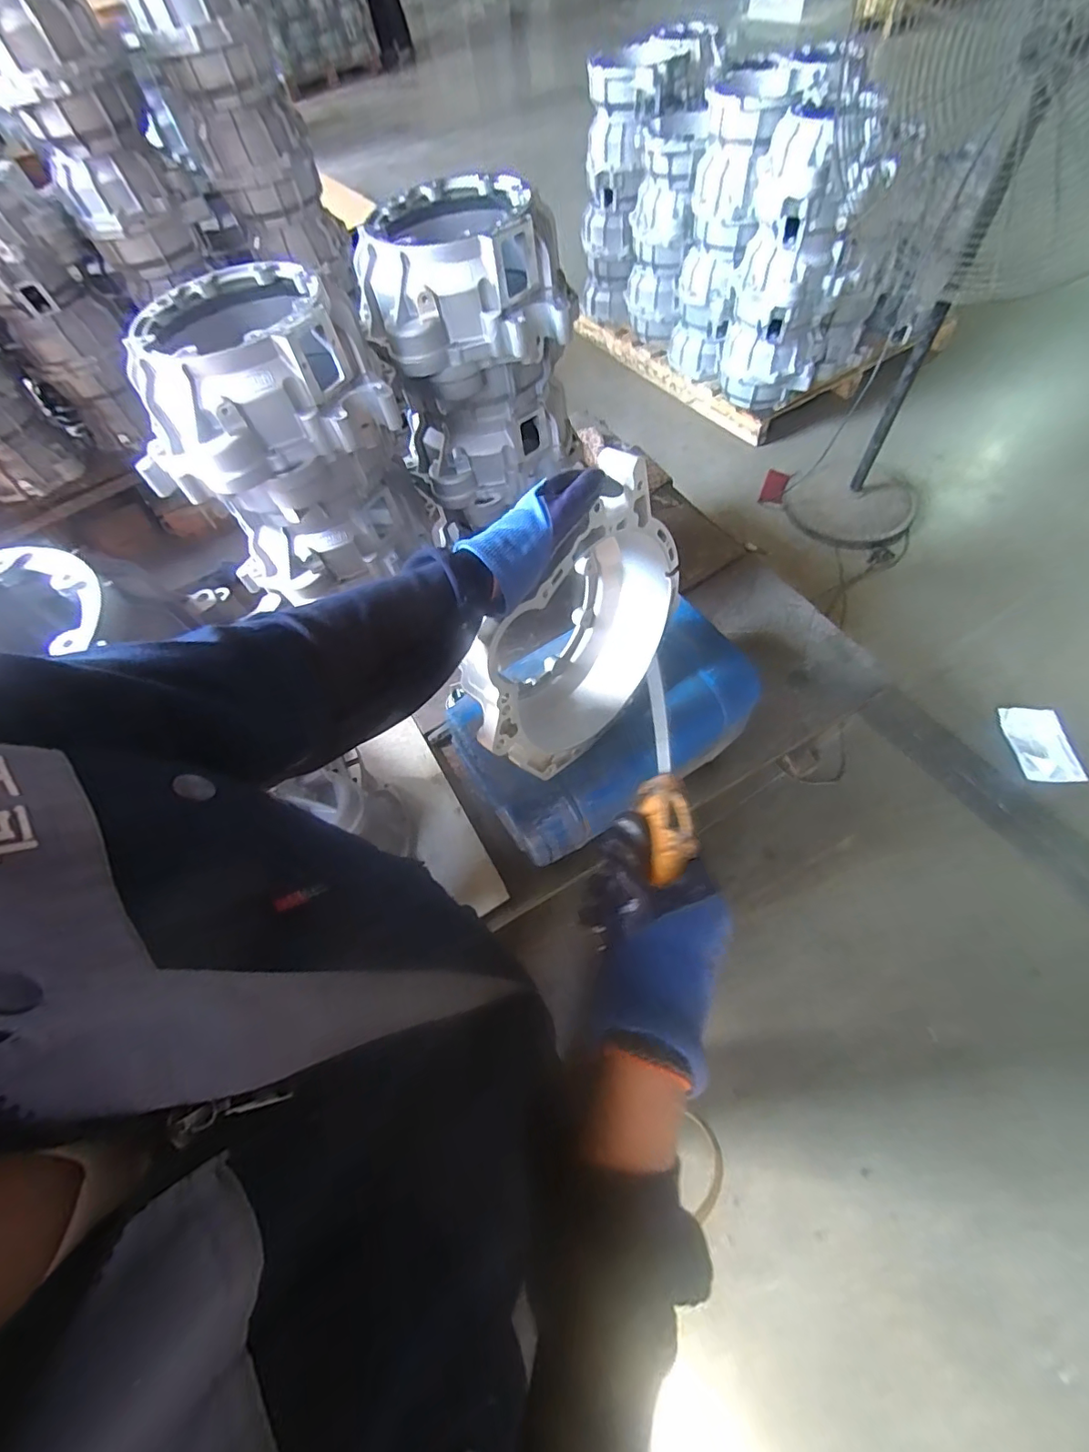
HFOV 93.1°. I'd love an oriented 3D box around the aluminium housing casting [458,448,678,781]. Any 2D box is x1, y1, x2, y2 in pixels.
[{"bbox_3d":[0.034,-0.107,0.643,0.130,0.346,0.332,37,71,19],"label":"aluminium housing casting"}]

